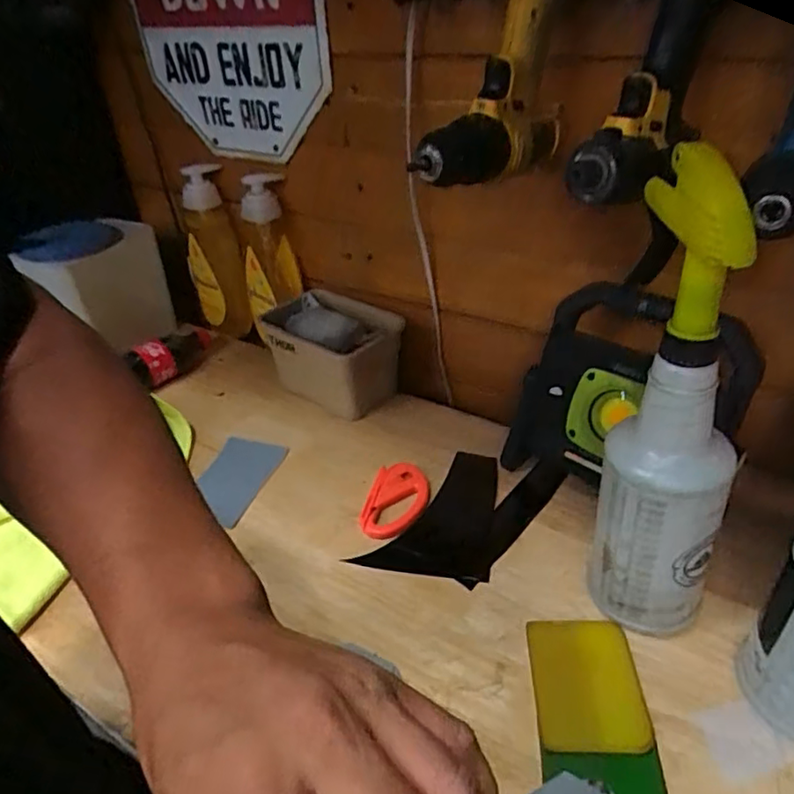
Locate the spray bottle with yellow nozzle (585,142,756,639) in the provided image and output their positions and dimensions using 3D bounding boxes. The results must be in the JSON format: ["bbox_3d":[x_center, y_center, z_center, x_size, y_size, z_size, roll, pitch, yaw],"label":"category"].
[{"bbox_3d":[0.185,0.023,0.411,0.078,0.337,0.100,-4,36,1],"label":"spray bottle with yellow nozzle"}]

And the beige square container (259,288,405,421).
[{"bbox_3d":[-0.077,-0.054,0.751,0.179,0.102,0.113,23,44,33],"label":"beige square container"}]

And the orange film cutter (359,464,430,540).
[{"bbox_3d":[0.000,0.103,0.595,0.059,0.015,0.095,4,36,11],"label":"orange film cutter"}]

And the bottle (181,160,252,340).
[{"bbox_3d":[-0.255,-0.189,0.839,0.071,0.224,0.096,-16,37,-15],"label":"bottle"}]

